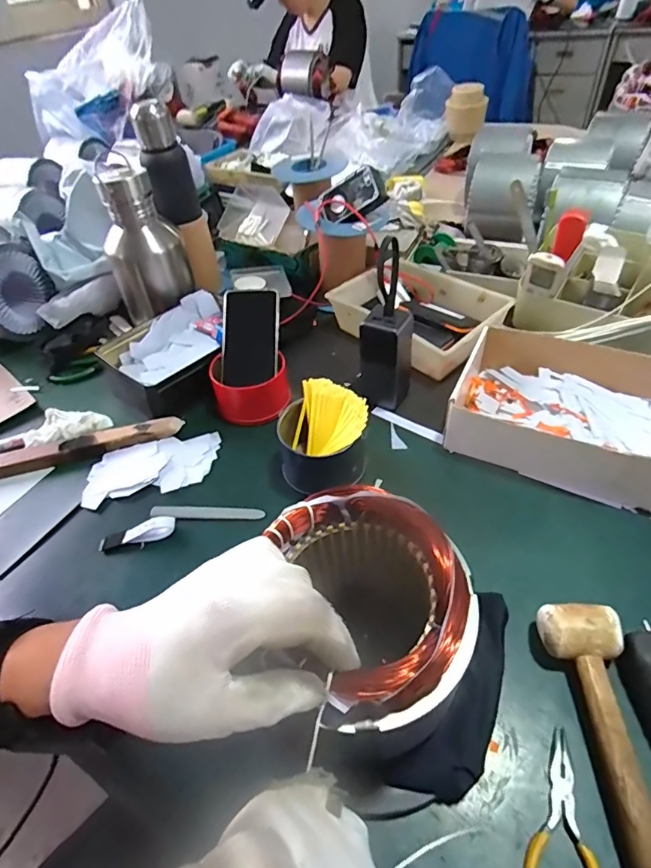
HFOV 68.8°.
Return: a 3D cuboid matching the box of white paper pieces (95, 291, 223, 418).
[{"bbox_3d":[-0.206,-0.120,0.708,0.156,0.058,0.210,34,59,32],"label":"box of white paper pieces"}]

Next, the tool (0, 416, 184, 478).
[{"bbox_3d":[-0.329,0.021,0.617,0.279,0.026,0.032,-14,47,-7],"label":"tool"}]

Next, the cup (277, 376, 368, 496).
[{"bbox_3d":[-0.002,0.004,0.562,0.099,0.094,0.095,-3,47,4],"label":"cup"}]

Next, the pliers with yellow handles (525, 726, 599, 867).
[{"bbox_3d":[0.164,0.275,0.334,0.048,0.008,0.120,6,48,13],"label":"pliers with yellow handles"}]

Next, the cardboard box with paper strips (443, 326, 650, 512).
[{"bbox_3d":[0.297,-0.033,0.581,0.252,0.063,0.198,18,51,22],"label":"cardboard box with paper strips"}]

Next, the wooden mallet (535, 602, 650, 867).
[{"bbox_3d":[0.217,0.249,0.329,0.058,0.037,0.256,-6,47,2],"label":"wooden mallet"}]

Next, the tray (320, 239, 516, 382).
[{"bbox_3d":[0.151,-0.189,0.749,0.178,0.062,0.269,-32,51,-22],"label":"tray"}]

